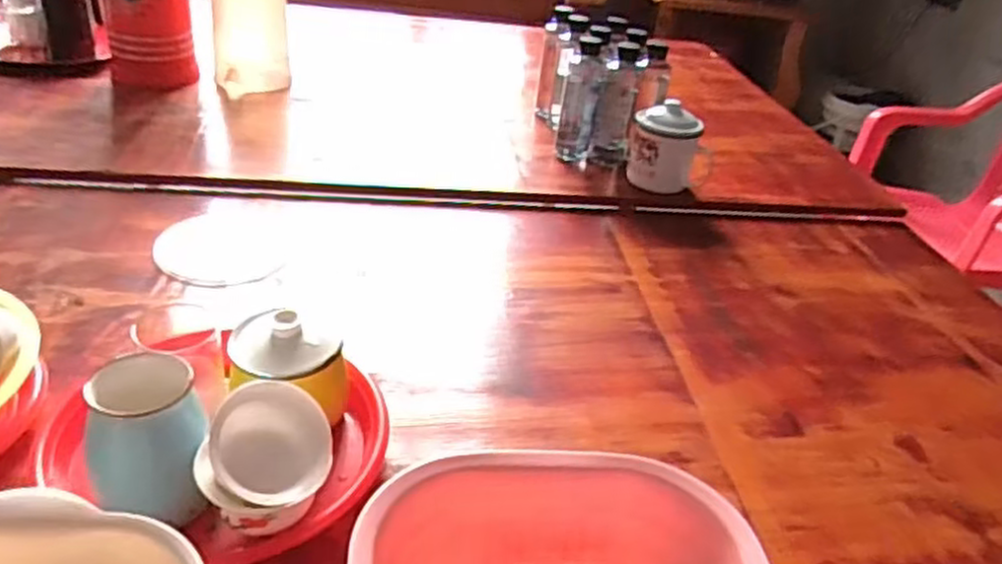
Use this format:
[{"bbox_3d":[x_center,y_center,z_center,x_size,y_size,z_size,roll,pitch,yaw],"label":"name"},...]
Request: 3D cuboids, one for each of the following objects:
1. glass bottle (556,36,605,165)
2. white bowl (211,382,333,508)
[{"bbox_3d":[0.116,-0.265,1.117,0.049,0.180,0.069,2,33,-8],"label":"glass bottle"},{"bbox_3d":[-0.157,0.113,0.515,0.080,0.044,0.075,46,56,0],"label":"white bowl"}]

